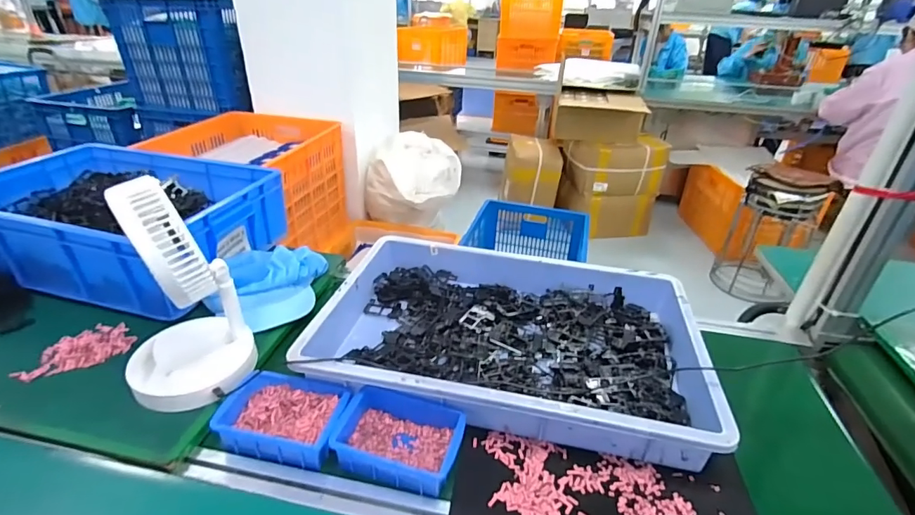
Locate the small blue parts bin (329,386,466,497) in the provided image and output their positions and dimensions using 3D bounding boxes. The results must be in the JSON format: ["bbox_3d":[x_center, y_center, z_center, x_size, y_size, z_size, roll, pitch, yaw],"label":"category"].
[{"bbox_3d":[-0.070,0.221,0.572,0.151,0.041,0.109,9,32,13],"label":"small blue parts bin"}]

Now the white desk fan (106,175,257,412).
[{"bbox_3d":[-0.379,0.044,0.595,0.157,0.288,0.167,-21,37,-31],"label":"white desk fan"}]

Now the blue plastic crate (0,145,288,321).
[{"bbox_3d":[-0.665,-0.074,0.910,0.515,0.156,0.367,8,32,13],"label":"blue plastic crate"}]

